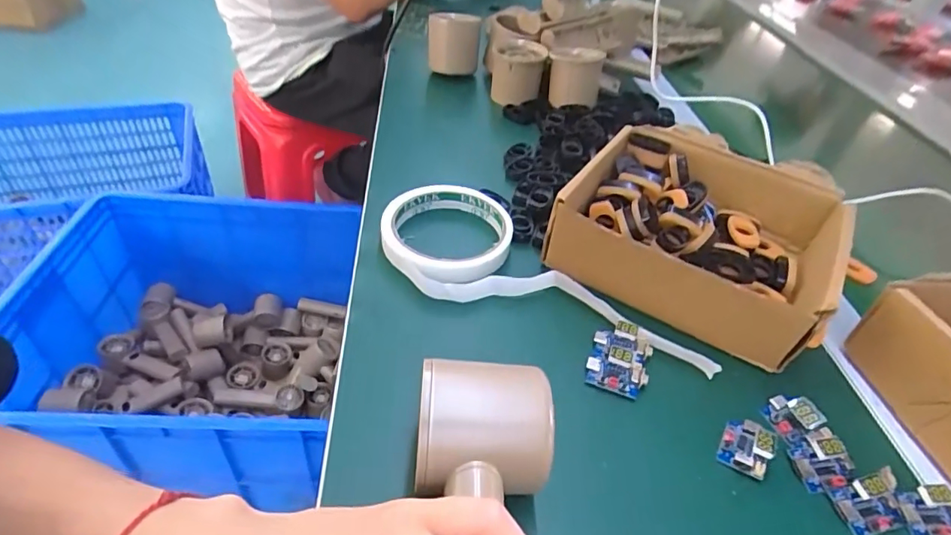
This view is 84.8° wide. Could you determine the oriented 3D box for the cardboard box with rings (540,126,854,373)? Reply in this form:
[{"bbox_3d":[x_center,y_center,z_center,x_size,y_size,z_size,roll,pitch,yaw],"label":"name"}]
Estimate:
[{"bbox_3d":[0.153,-0.025,0.363,0.168,0.062,0.155,24,44,20],"label":"cardboard box with rings"}]

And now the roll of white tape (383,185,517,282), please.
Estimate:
[{"bbox_3d":[-0.019,-0.023,0.369,0.086,0.028,0.091,3,41,-3],"label":"roll of white tape"}]

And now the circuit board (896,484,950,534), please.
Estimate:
[{"bbox_3d":[0.220,0.116,0.246,0.030,0.014,0.020,3,41,-3],"label":"circuit board"}]

